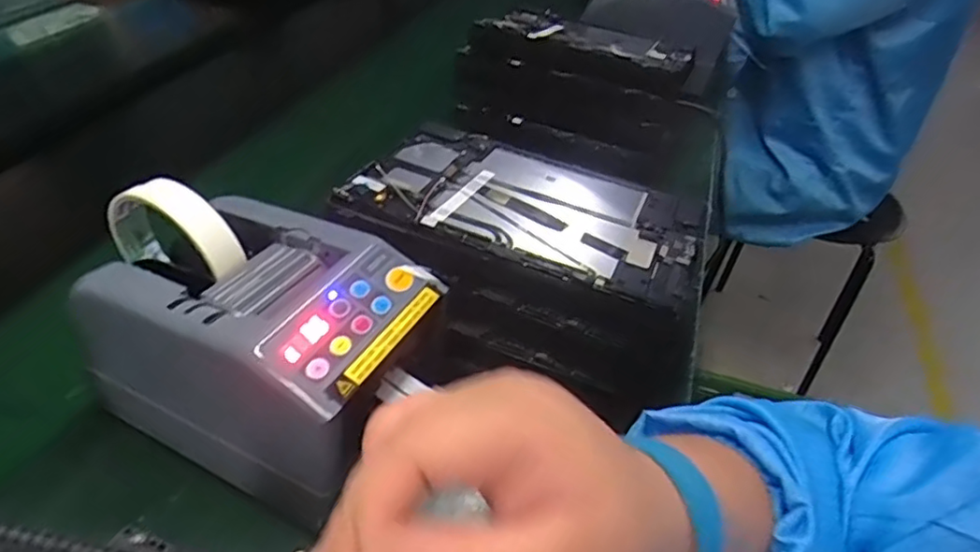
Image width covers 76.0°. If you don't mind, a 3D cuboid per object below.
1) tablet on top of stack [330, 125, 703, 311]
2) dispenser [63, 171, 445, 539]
[{"bbox_3d":[0.031,-0.054,0.451,0.234,0.010,0.152,18,37,11],"label":"tablet on top of stack"},{"bbox_3d":[-0.135,0.035,0.356,0.192,0.133,0.124,20,43,17],"label":"dispenser"}]

